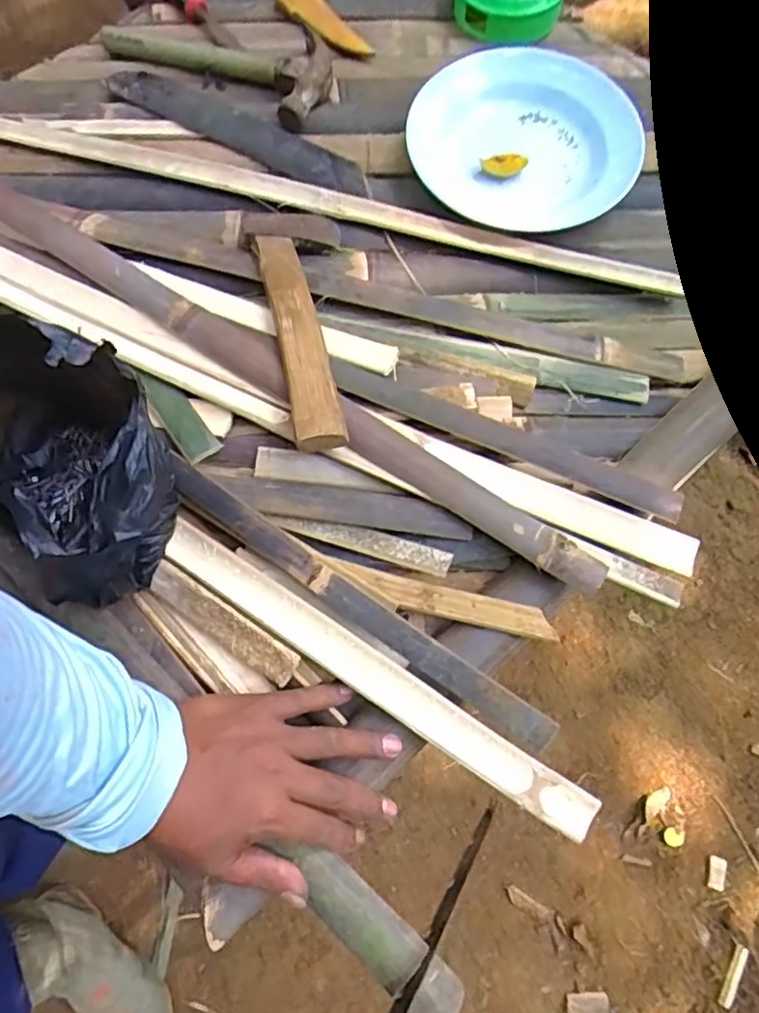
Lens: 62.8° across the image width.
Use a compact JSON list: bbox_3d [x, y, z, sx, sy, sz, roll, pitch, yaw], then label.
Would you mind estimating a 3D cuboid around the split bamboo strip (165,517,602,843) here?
[{"bbox_3d":[-0.010,0.111,0.425,0.335,0.018,0.031,33,76,10],"label":"split bamboo strip"}]

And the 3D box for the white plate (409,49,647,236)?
[{"bbox_3d":[0.141,-0.353,0.595,0.207,0.034,0.175,19,74,6],"label":"white plate"}]

